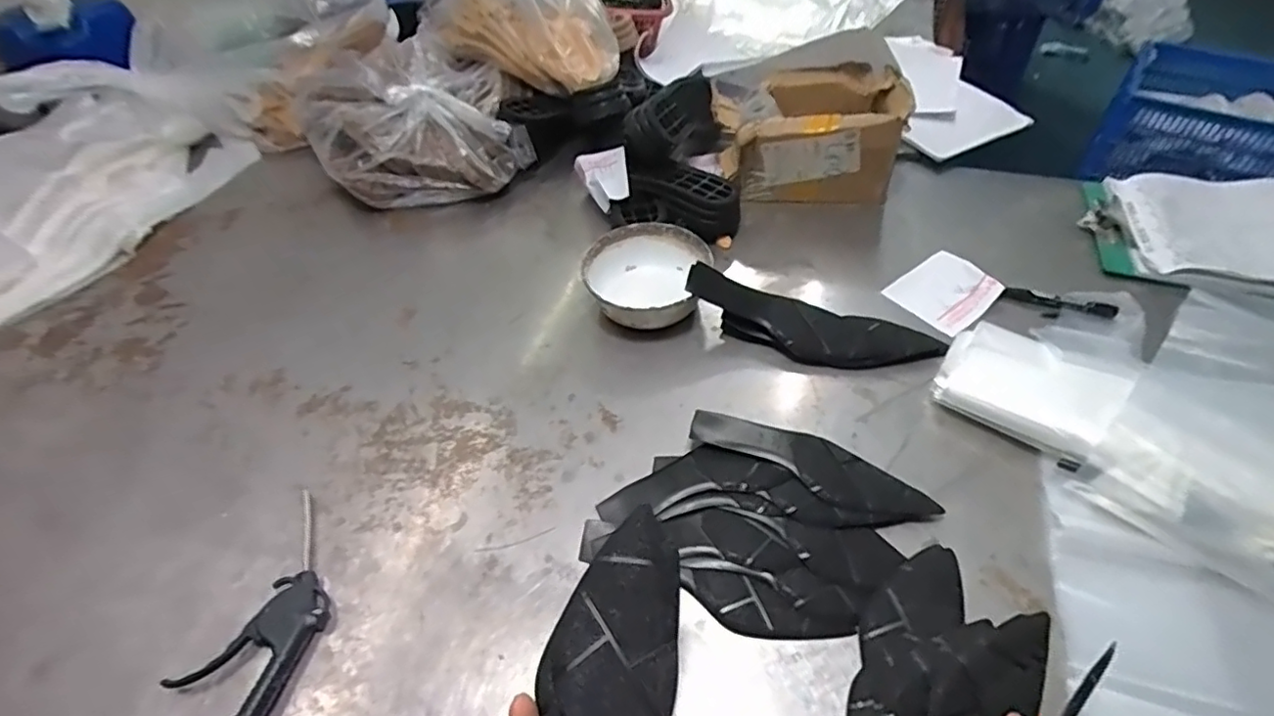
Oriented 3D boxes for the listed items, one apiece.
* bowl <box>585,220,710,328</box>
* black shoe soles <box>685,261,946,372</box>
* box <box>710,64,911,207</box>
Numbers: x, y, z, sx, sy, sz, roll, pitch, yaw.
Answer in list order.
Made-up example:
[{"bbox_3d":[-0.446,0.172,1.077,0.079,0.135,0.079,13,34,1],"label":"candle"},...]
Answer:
[{"bbox_3d":[0.008,-0.097,0.737,0.139,0.056,0.144,-3,49,4],"label":"bowl"},{"bbox_3d":[0.190,-0.041,0.659,0.266,0.067,0.072,10,52,15],"label":"black shoe soles"},{"bbox_3d":[0.239,-0.325,0.864,0.249,0.123,0.178,3,50,9],"label":"box"}]

